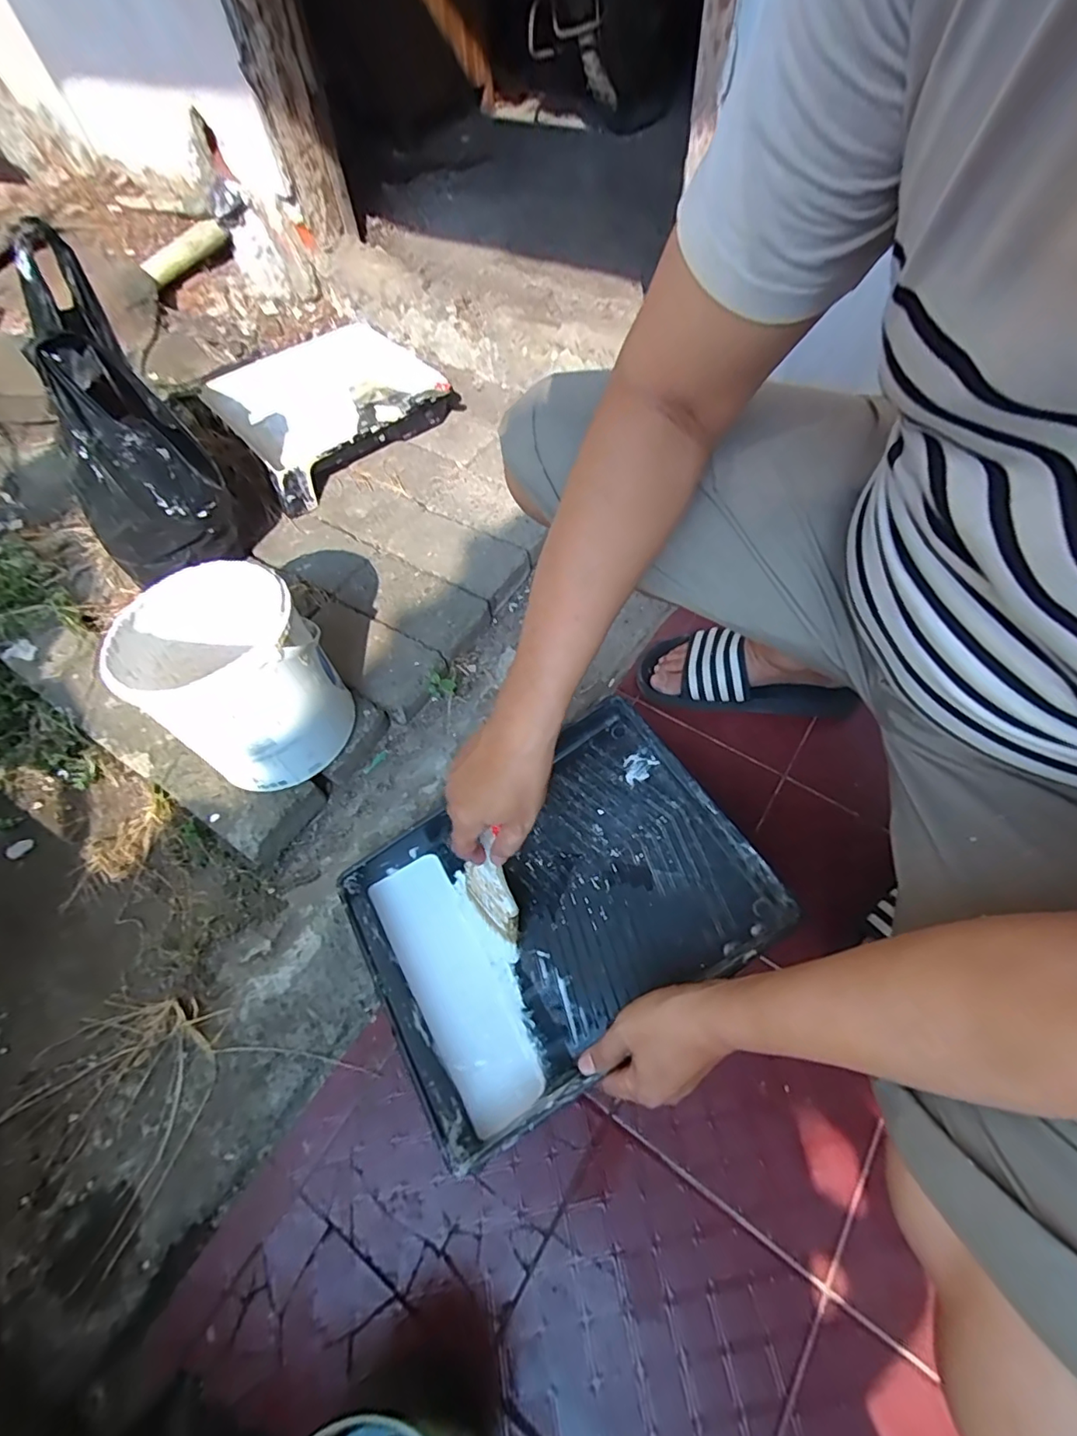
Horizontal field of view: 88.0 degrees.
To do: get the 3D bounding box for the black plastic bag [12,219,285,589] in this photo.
[{"bbox_3d":[-0.569,-0.402,0.772,0.255,0.307,0.402,-38,64,-15],"label":"black plastic bag"}]

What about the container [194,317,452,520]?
[{"bbox_3d":[-0.339,-0.549,0.976,0.384,0.082,0.354,-36,64,-14],"label":"container"}]

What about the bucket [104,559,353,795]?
[{"bbox_3d":[-0.327,-0.039,0.628,0.178,0.198,0.191,-26,62,-9],"label":"bucket"}]

